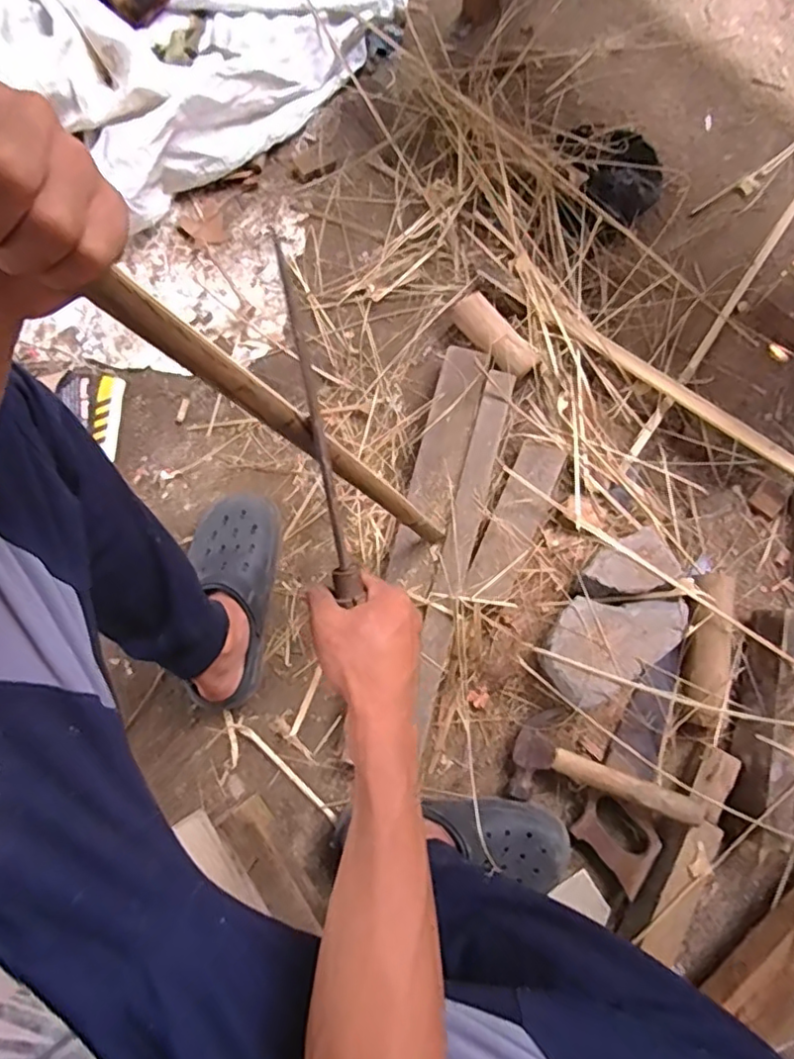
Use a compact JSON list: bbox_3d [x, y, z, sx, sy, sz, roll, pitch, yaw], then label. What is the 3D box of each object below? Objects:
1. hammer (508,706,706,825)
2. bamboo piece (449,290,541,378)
[{"bbox_3d":[0.247,0.300,0.722,0.216,0.031,0.107,16,79,19],"label":"hammer"},{"bbox_3d":[0.131,-0.266,0.842,0.054,0.056,0.144,-39,82,-7],"label":"bamboo piece"}]

